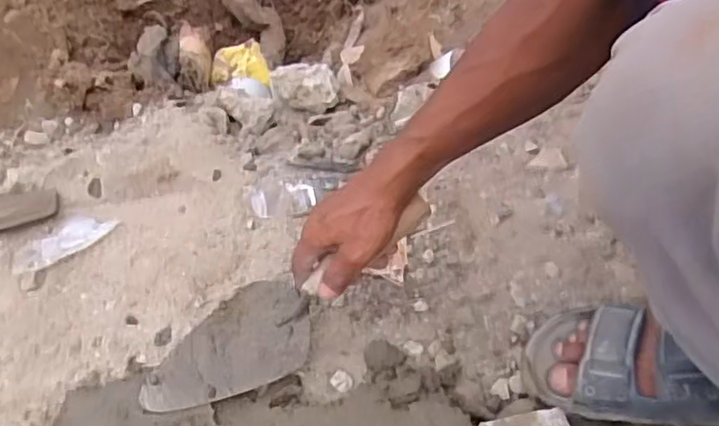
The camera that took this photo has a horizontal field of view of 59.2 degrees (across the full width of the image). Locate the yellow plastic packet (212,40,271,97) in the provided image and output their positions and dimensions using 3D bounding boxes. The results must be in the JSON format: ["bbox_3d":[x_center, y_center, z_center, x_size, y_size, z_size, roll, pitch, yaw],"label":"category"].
[{"bbox_3d":[-0.202,-0.247,1.090,0.093,0.040,0.109,-8,50,-3],"label":"yellow plastic packet"}]

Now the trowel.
[{"bbox_3d":[-0.074,0.090,0.573,0.266,0.068,0.077,-35,50,4],"label":"trowel"}]

